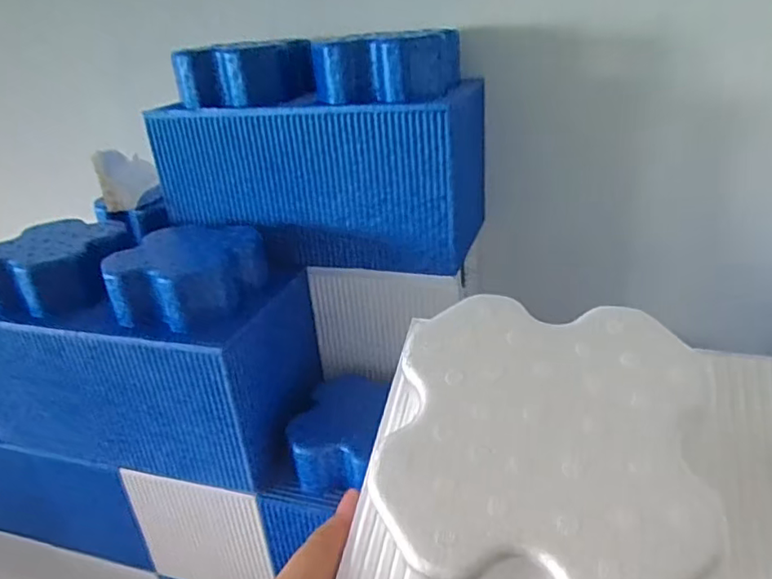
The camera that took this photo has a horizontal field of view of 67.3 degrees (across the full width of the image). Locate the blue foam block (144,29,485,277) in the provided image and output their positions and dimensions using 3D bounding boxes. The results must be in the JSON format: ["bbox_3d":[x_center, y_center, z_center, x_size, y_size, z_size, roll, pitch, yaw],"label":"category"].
[{"bbox_3d":[-0.058,-0.143,0.577,0.290,0.195,0.156,5,29,21],"label":"blue foam block"}]

